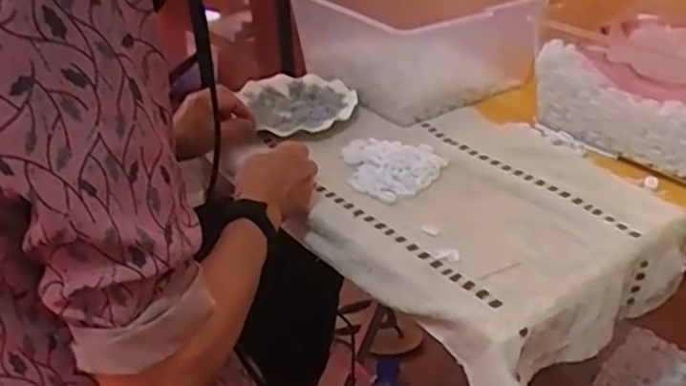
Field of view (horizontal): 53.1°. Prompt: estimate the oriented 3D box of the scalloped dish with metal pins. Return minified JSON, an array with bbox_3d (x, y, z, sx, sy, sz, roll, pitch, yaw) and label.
[{"bbox_3d":[-0.057,-0.123,0.954,0.151,0.035,0.150,-3,32,2],"label":"scalloped dish with metal pins"}]

